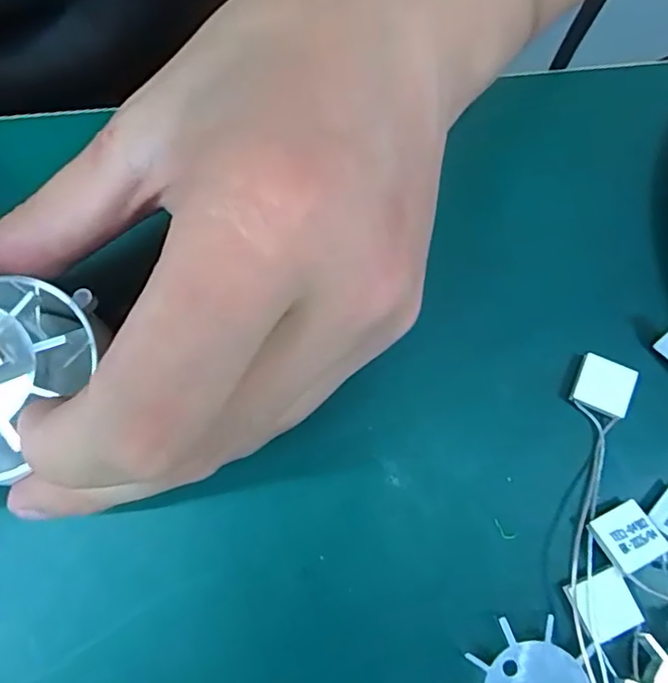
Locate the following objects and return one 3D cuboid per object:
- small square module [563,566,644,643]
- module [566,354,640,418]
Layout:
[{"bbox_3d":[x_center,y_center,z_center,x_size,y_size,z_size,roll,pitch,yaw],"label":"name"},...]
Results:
[{"bbox_3d":[0.073,0.072,0.153,0.015,0.004,0.016,-26,77,-8],"label":"small square module"},{"bbox_3d":[0.080,0.013,0.167,0.015,0.006,0.015,24,76,5],"label":"module"}]

